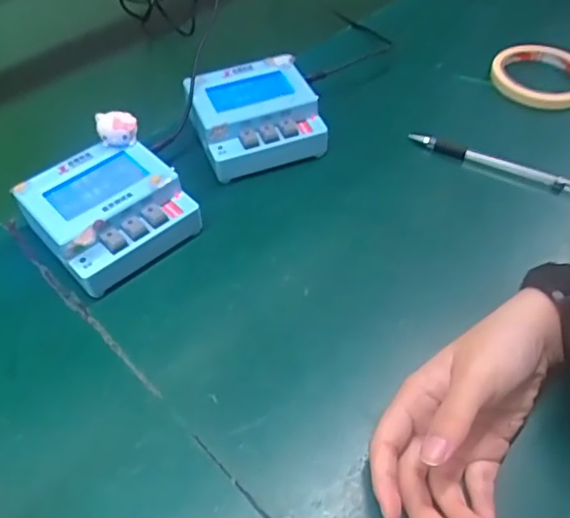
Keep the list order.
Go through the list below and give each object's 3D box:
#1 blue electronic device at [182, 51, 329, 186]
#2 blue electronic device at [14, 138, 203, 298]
[{"bbox_3d":[-0.027,-0.123,0.506,0.104,0.059,0.092,-16,51,-11],"label":"blue electronic device"},{"bbox_3d":[-0.134,-0.034,0.436,0.101,0.057,0.099,-38,58,-26],"label":"blue electronic device"}]

